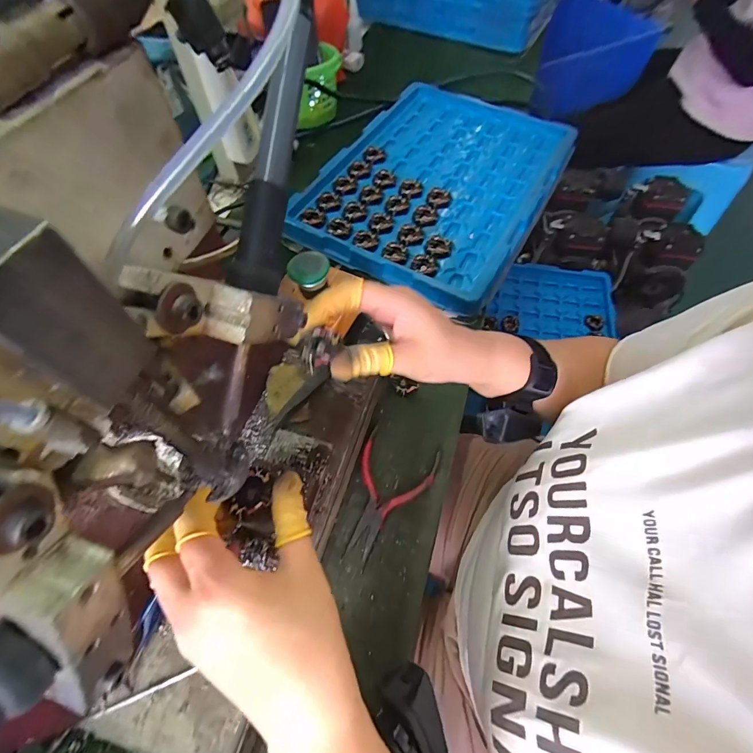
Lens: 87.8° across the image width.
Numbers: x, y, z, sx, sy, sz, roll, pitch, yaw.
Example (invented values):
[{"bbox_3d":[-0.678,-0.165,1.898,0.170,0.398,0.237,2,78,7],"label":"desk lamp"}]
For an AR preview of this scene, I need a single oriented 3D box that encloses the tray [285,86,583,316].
[{"bbox_3d":[0.084,-0.265,0.528,0.278,0.050,0.372,26,64,13],"label":"tray"}]

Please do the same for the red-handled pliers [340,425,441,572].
[{"bbox_3d":[0.012,0.107,0.347,0.068,0.016,0.113,15,62,8],"label":"red-handled pliers"}]

